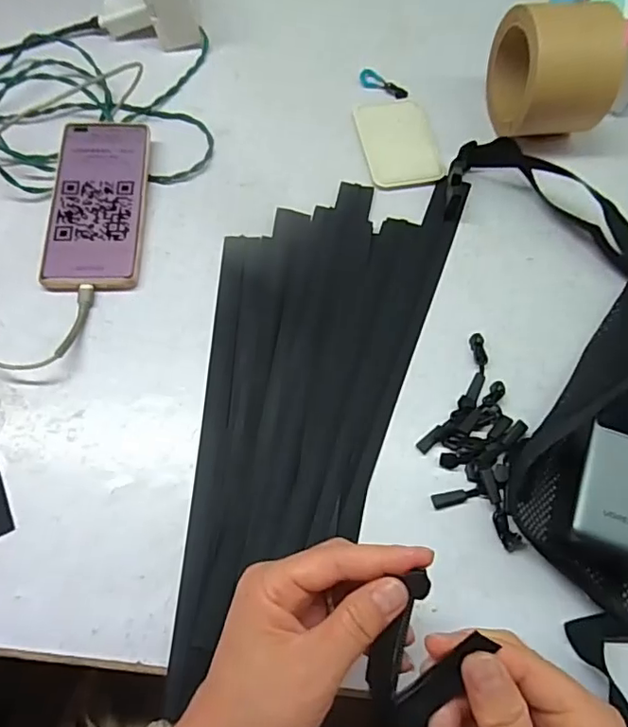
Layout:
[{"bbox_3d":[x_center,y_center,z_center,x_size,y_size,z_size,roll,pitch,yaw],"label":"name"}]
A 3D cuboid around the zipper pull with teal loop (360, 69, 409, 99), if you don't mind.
[{"bbox_3d":[0.071,-0.285,0.556,0.054,0.004,0.020,39,70,14],"label":"zipper pull with teal loop"}]

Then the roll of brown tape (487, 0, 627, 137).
[{"bbox_3d":[0.215,-0.267,0.487,0.081,0.116,0.099,-1,66,-2],"label":"roll of brown tape"}]

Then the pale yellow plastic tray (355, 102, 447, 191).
[{"bbox_3d":[0.080,-0.213,0.519,0.069,0.004,0.106,-8,67,-5],"label":"pale yellow plastic tray"}]

